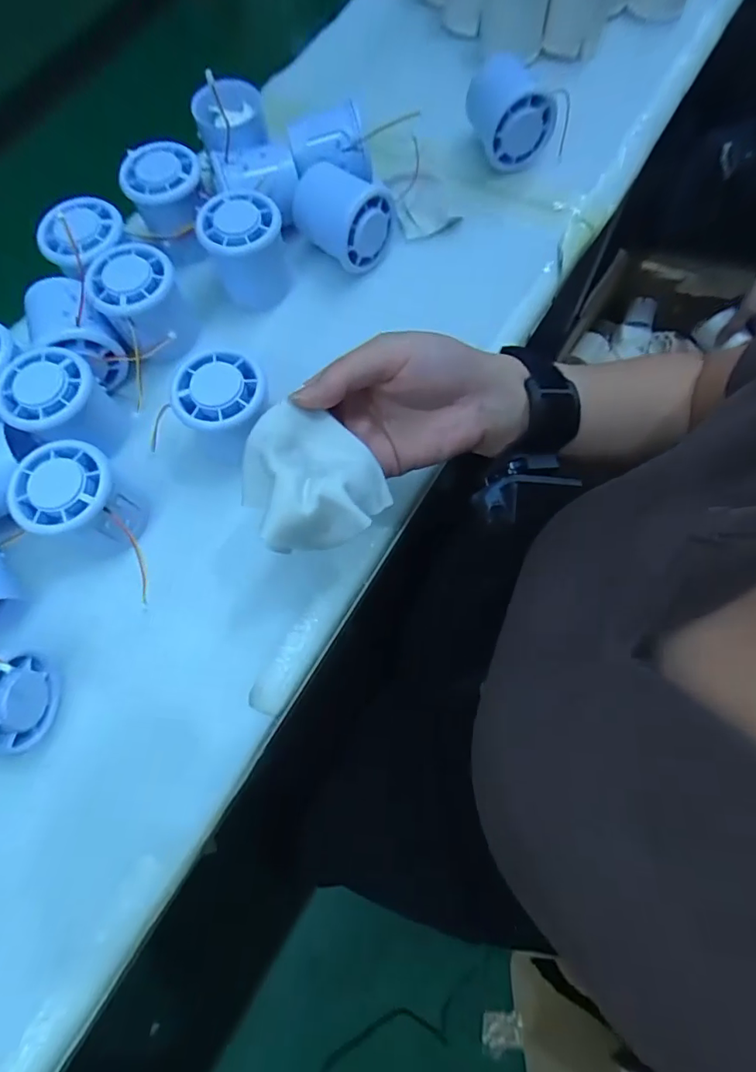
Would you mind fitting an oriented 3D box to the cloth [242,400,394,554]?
[{"bbox_3d":[-0.029,-0.028,0.233,0.062,0.025,0.061,-11,72,-1],"label":"cloth"}]

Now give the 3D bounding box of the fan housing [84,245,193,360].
[{"bbox_3d":[-0.160,-0.158,0.350,0.052,0.054,0.056,-1,72,2],"label":"fan housing"}]

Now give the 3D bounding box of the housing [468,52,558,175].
[{"bbox_3d":[0.106,-0.343,0.403,0.055,0.047,0.069,-12,72,-2],"label":"housing"}]

